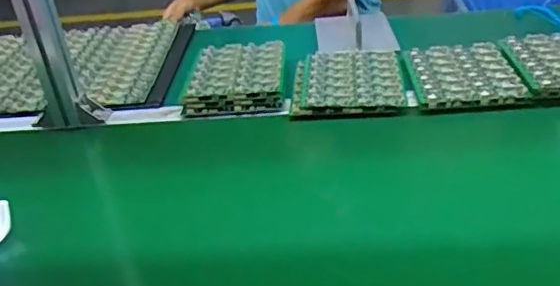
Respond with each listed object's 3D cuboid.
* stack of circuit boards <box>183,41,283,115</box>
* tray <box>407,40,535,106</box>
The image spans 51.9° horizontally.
[{"bbox_3d":[-0.069,-0.115,0.941,0.157,0.033,0.202,-3,33,7],"label":"stack of circuit boards"},{"bbox_3d":[0.277,-0.106,0.876,0.152,0.024,0.177,-2,33,9],"label":"tray"}]

